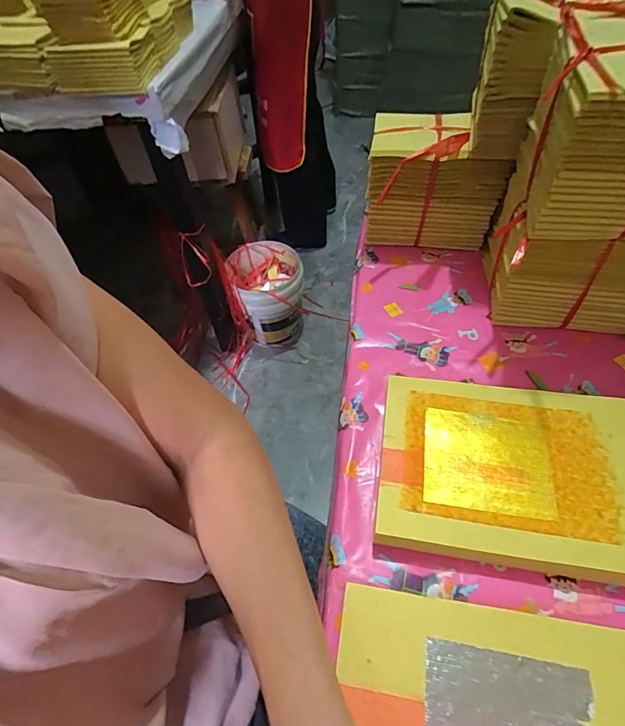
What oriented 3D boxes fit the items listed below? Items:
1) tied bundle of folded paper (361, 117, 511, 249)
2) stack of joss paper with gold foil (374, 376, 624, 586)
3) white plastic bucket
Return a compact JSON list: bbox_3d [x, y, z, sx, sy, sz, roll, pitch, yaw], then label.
[{"bbox_3d":[0.154,-0.242,0.559,0.158,0.144,0.129,4,54,7],"label":"tied bundle of folded paper"},{"bbox_3d":[0.176,0.095,0.380,0.222,0.027,0.159,6,54,8],"label":"stack of joss paper with gold foil"},{"bbox_3d":[-0.144,-0.216,1.425,0.229,0.270,0.246,-9,54,-3],"label":"white plastic bucket"}]

